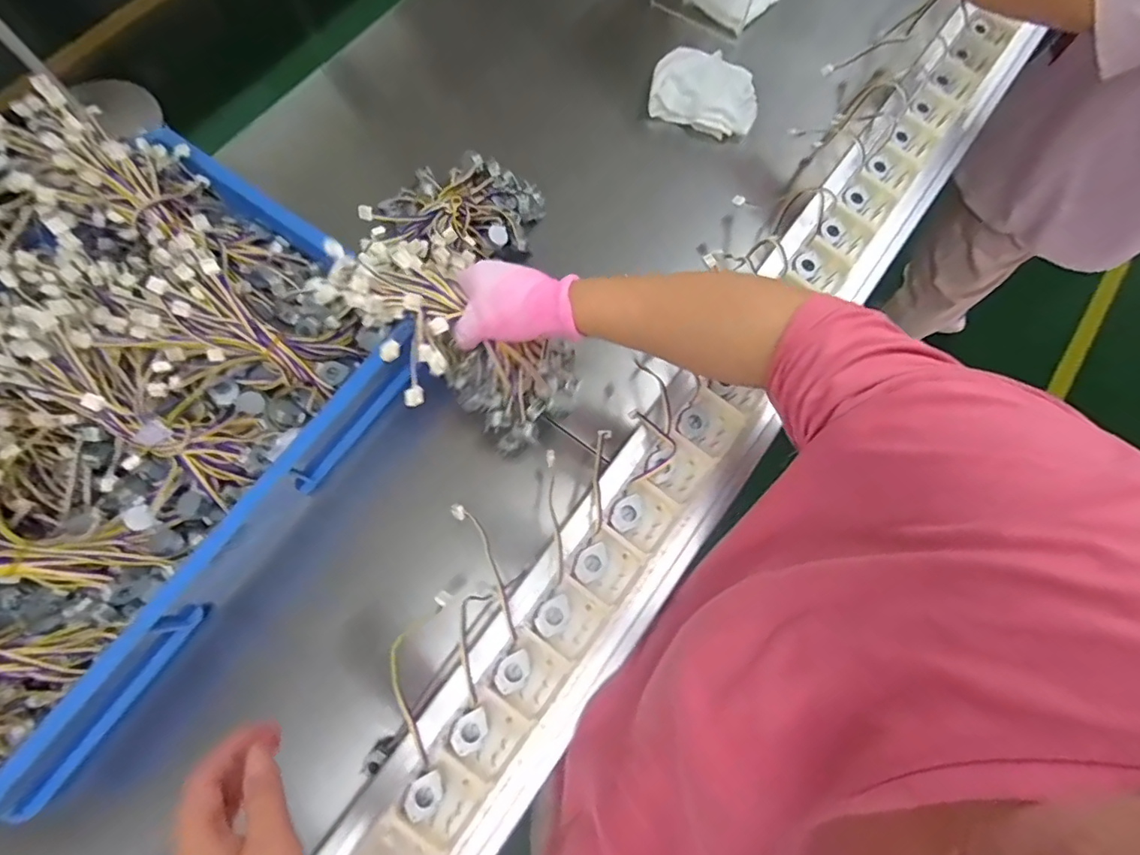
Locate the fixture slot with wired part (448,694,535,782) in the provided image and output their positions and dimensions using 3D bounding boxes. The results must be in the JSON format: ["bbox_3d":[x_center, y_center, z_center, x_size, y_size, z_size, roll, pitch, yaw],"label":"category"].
[{"bbox_3d":[-0.060,0.225,0.383,0.047,0.015,0.045,37,76,9],"label":"fixture slot with wired part"}]

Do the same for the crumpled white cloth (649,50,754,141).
[{"bbox_3d":[0.192,-0.479,0.733,0.150,0.031,0.126,17,74,3],"label":"crumpled white cloth"}]

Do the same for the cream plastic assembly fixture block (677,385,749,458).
[{"bbox_3d":[0.122,-0.005,0.455,0.048,0.010,0.047,36,76,9],"label":"cream plastic assembly fixture block"}]

